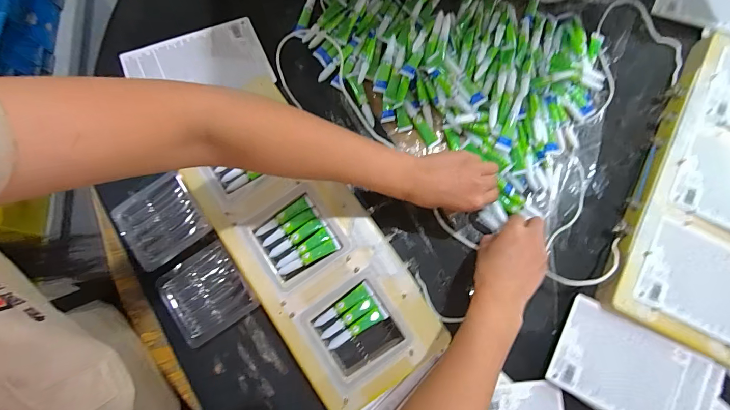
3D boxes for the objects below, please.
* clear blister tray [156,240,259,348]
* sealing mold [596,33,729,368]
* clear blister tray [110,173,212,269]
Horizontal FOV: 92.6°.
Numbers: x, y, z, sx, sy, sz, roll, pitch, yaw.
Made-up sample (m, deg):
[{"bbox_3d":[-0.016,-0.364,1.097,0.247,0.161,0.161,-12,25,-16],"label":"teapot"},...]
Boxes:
[{"bbox_3d":[-0.208,0.117,0.462,0.100,0.024,0.105,-35,82,-7],"label":"clear blister tray"},{"bbox_3d":[0.475,-0.017,0.466,0.199,0.035,0.420,28,80,4],"label":"sealing mold"},{"bbox_3d":[-0.274,0.022,0.470,0.102,0.013,0.098,-34,81,-7],"label":"clear blister tray"}]

